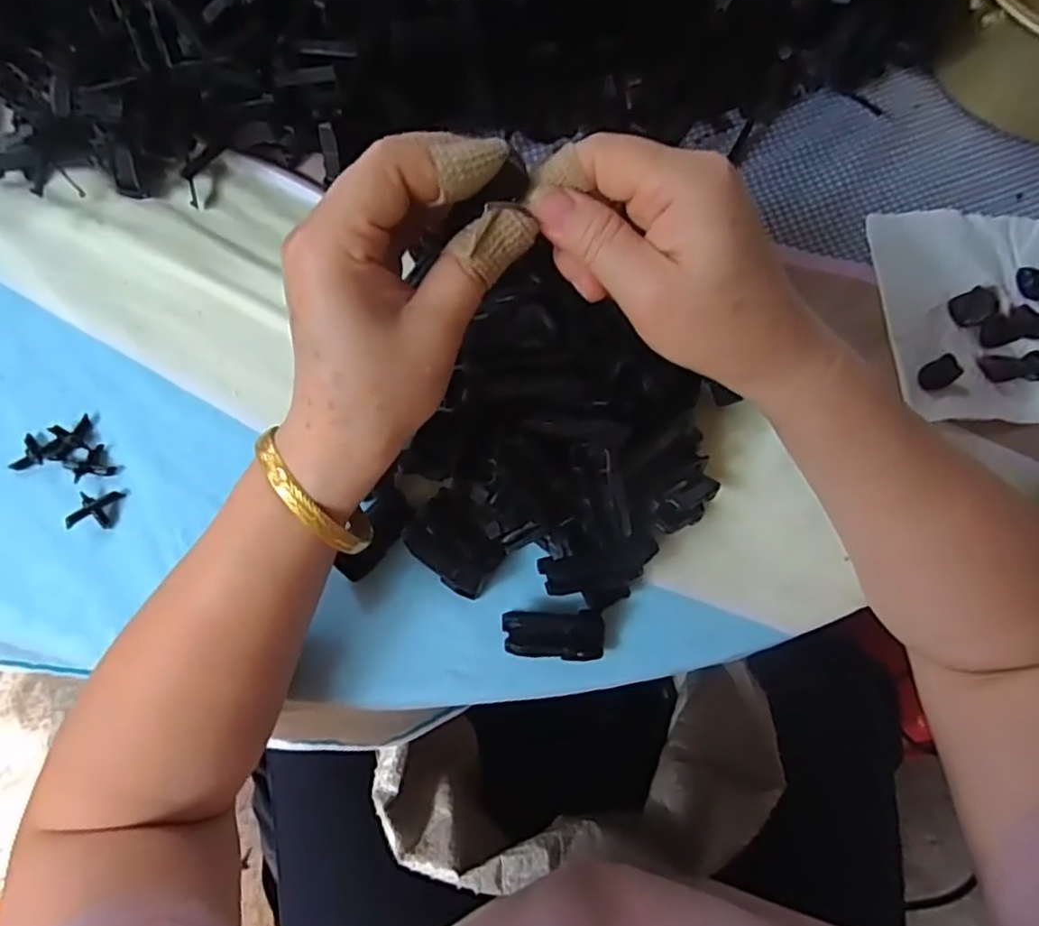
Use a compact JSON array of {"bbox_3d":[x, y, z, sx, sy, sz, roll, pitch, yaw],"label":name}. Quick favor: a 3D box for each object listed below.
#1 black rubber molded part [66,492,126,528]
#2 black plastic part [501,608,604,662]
[{"bbox_3d":[-0.208,0.023,0.335,0.021,0.008,0.019,-2,71,-3],"label":"black rubber molded part"},{"bbox_3d":[0.016,0.081,0.319,0.046,0.011,0.023,-1,71,-2],"label":"black plastic part"}]

